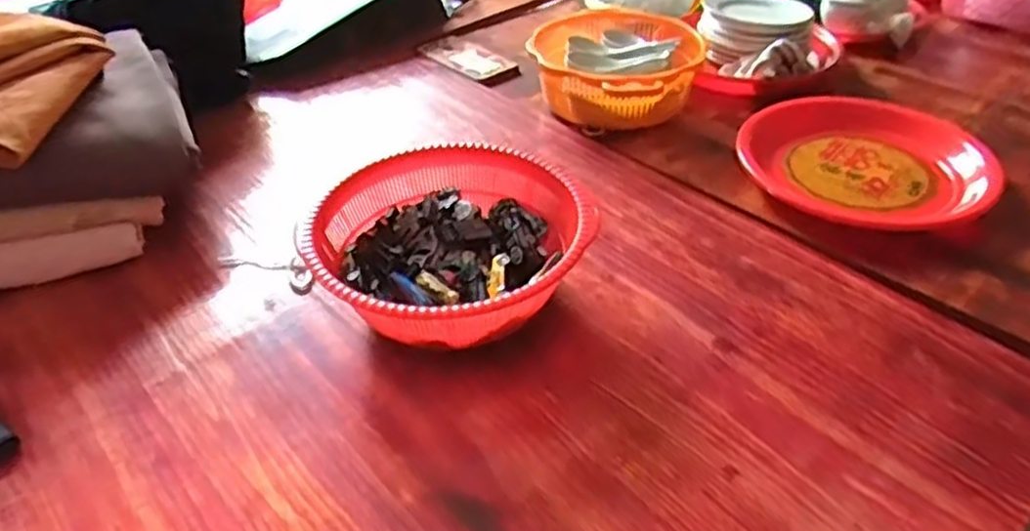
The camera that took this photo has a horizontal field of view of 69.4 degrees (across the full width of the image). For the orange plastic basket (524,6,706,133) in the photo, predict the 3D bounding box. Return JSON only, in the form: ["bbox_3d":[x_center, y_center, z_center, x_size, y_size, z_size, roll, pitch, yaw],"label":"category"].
[{"bbox_3d":[0.127,-0.254,0.947,0.202,0.078,0.268,9,41,15],"label":"orange plastic basket"}]

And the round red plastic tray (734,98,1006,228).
[{"bbox_3d":[0.371,-0.112,0.793,0.251,0.033,0.216,-3,39,1],"label":"round red plastic tray"}]

